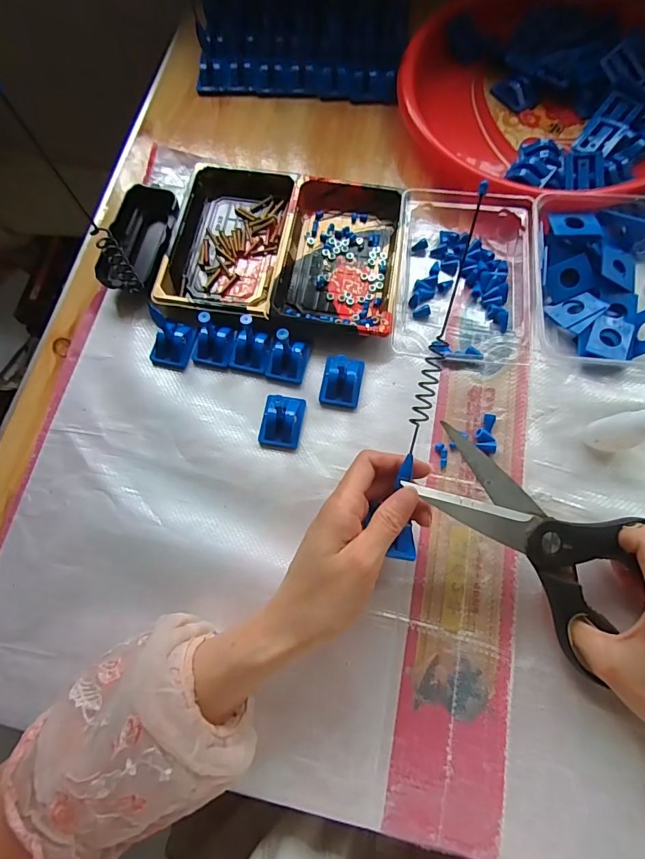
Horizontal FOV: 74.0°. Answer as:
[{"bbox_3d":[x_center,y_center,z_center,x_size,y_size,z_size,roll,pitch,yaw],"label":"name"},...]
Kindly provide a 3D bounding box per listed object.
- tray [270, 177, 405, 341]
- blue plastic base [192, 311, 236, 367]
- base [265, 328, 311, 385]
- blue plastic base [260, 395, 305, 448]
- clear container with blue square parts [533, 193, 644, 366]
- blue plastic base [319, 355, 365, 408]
[{"bbox_3d":[0.017,-0.160,0.399,0.103,0.025,0.156,8,73,5],"label":"tray"},{"bbox_3d":[-0.097,-0.078,0.375,0.033,0.029,0.034,16,74,7],"label":"blue plastic base"},{"bbox_3d":[-0.031,-0.064,0.372,0.032,0.029,0.036,12,73,6],"label":"base"},{"bbox_3d":[-0.034,-0.008,0.358,0.033,0.022,0.042,9,73,5],"label":"blue plastic base"},{"bbox_3d":[0.250,-0.133,0.377,0.122,0.036,0.165,1,72,3],"label":"clear container with blue square parts"},{"bbox_3d":[0.017,-0.043,0.369,0.034,0.021,0.043,10,73,6],"label":"blue plastic base"}]

